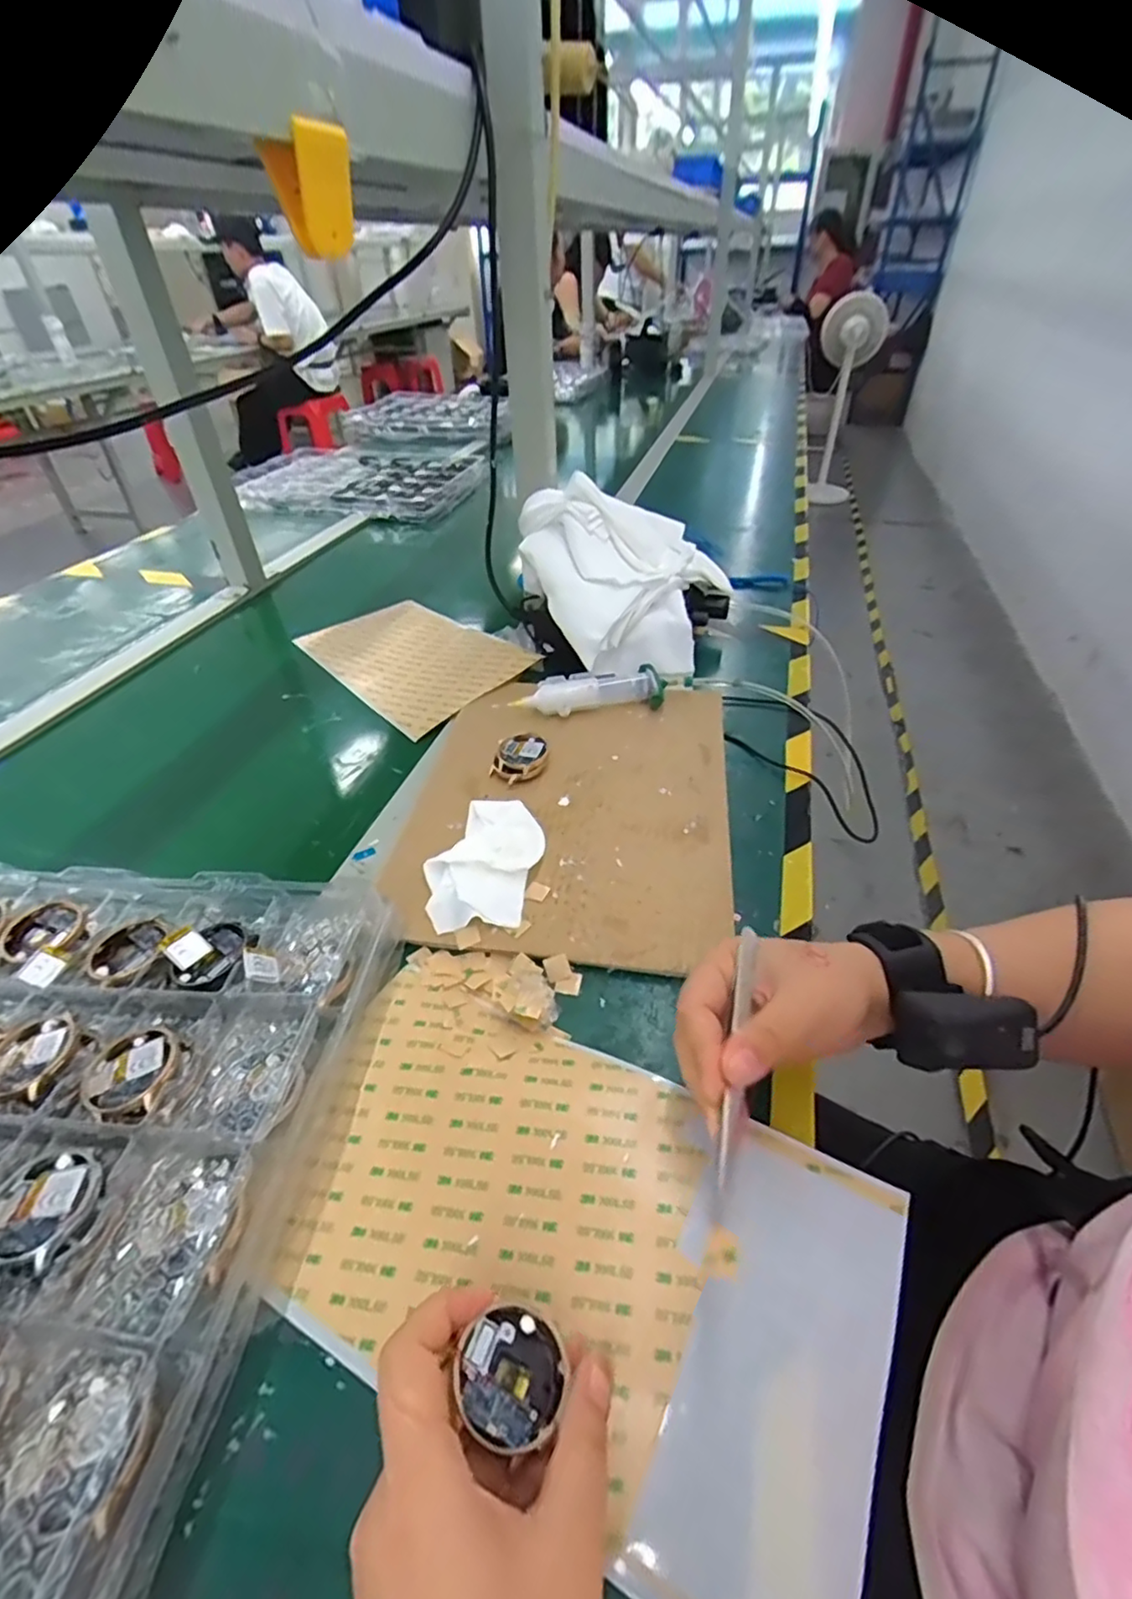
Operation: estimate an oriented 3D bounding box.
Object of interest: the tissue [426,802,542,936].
[{"bbox_3d":[-0.057,0.042,0.459,0.072,0.016,0.122,7,41,10],"label":"tissue"}]

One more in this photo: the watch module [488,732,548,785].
[{"bbox_3d":[-0.039,-0.036,0.542,0.045,0.015,0.053,10,42,13],"label":"watch module"}]

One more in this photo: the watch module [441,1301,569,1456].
[{"bbox_3d":[-0.020,0.219,0.241,0.041,0.011,0.039,-3,37,-44],"label":"watch module"}]

